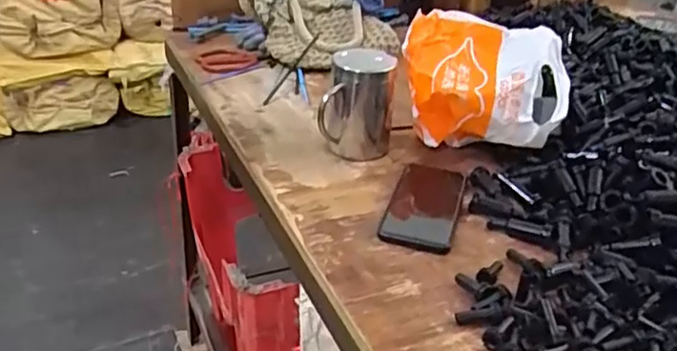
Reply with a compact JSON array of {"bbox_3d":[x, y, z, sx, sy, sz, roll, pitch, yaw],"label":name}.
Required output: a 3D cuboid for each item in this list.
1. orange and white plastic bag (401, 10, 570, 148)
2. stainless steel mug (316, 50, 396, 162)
[{"bbox_3d":[0.179,-0.111,0.790,0.197,0.135,0.120,12,31,12],"label":"orange and white plastic bag"},{"bbox_3d":[0.025,-0.092,0.783,0.081,0.118,0.095,7,30,8],"label":"stainless steel mug"}]

